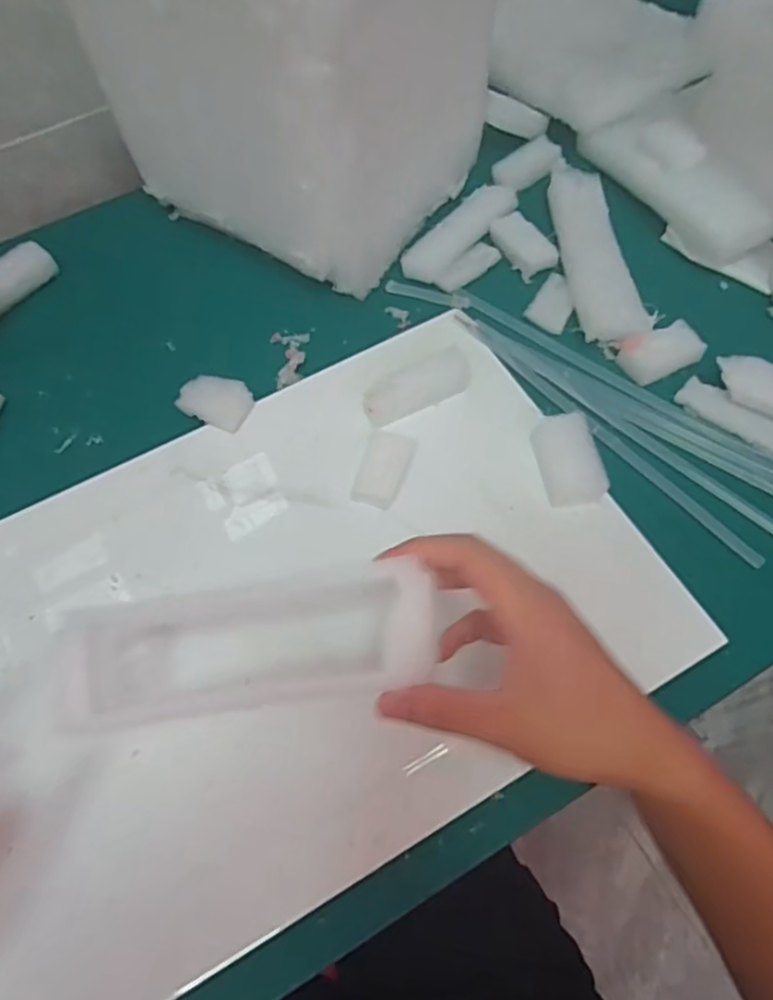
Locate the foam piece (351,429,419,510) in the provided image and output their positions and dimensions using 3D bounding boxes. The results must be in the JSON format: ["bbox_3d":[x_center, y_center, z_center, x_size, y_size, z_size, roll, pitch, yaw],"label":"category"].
[{"bbox_3d":[-0.001,-0.022,0.434,0.031,0.006,0.055,14,65,9],"label":"foam piece"}]

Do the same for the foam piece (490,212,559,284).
[{"bbox_3d":[0.109,-0.206,0.526,0.034,0.012,0.060,-31,67,-13],"label":"foam piece"}]

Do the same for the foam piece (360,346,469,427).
[{"bbox_3d":[0.023,-0.080,0.452,0.083,0.023,0.023,-27,66,-11],"label":"foam piece"}]

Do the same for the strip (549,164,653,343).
[{"bbox_3d":[0.161,-0.196,0.511,0.045,0.023,0.170,-7,64,-1],"label":"strip"}]

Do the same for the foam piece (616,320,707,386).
[{"bbox_3d":[0.200,-0.108,0.472,0.055,0.017,0.036,-23,65,-9],"label":"foam piece"}]

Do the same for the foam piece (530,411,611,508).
[{"bbox_3d":[0.118,-0.027,0.426,0.035,0.020,0.062,-10,64,-3],"label":"foam piece"}]

